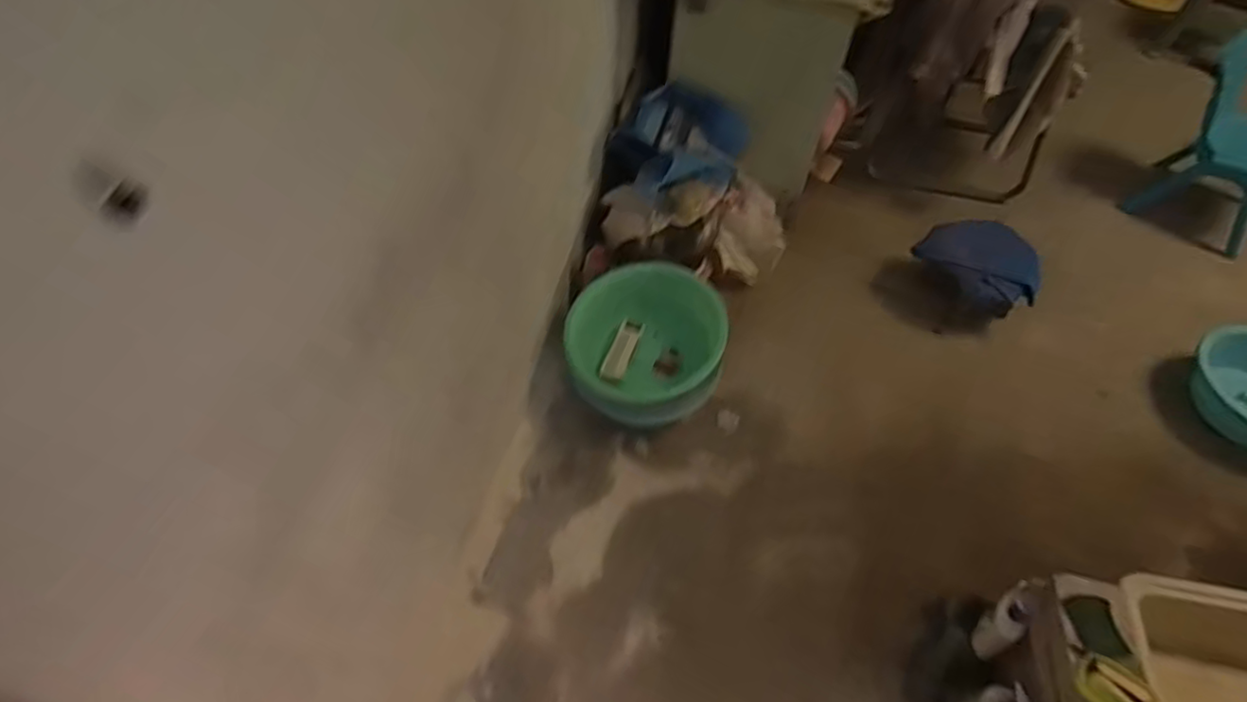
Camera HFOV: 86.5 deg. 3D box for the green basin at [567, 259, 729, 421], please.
[{"bbox_3d":[0.046,-0.016,1.504,0.342,0.197,0.328,1,52,-1],"label":"green basin"}]

